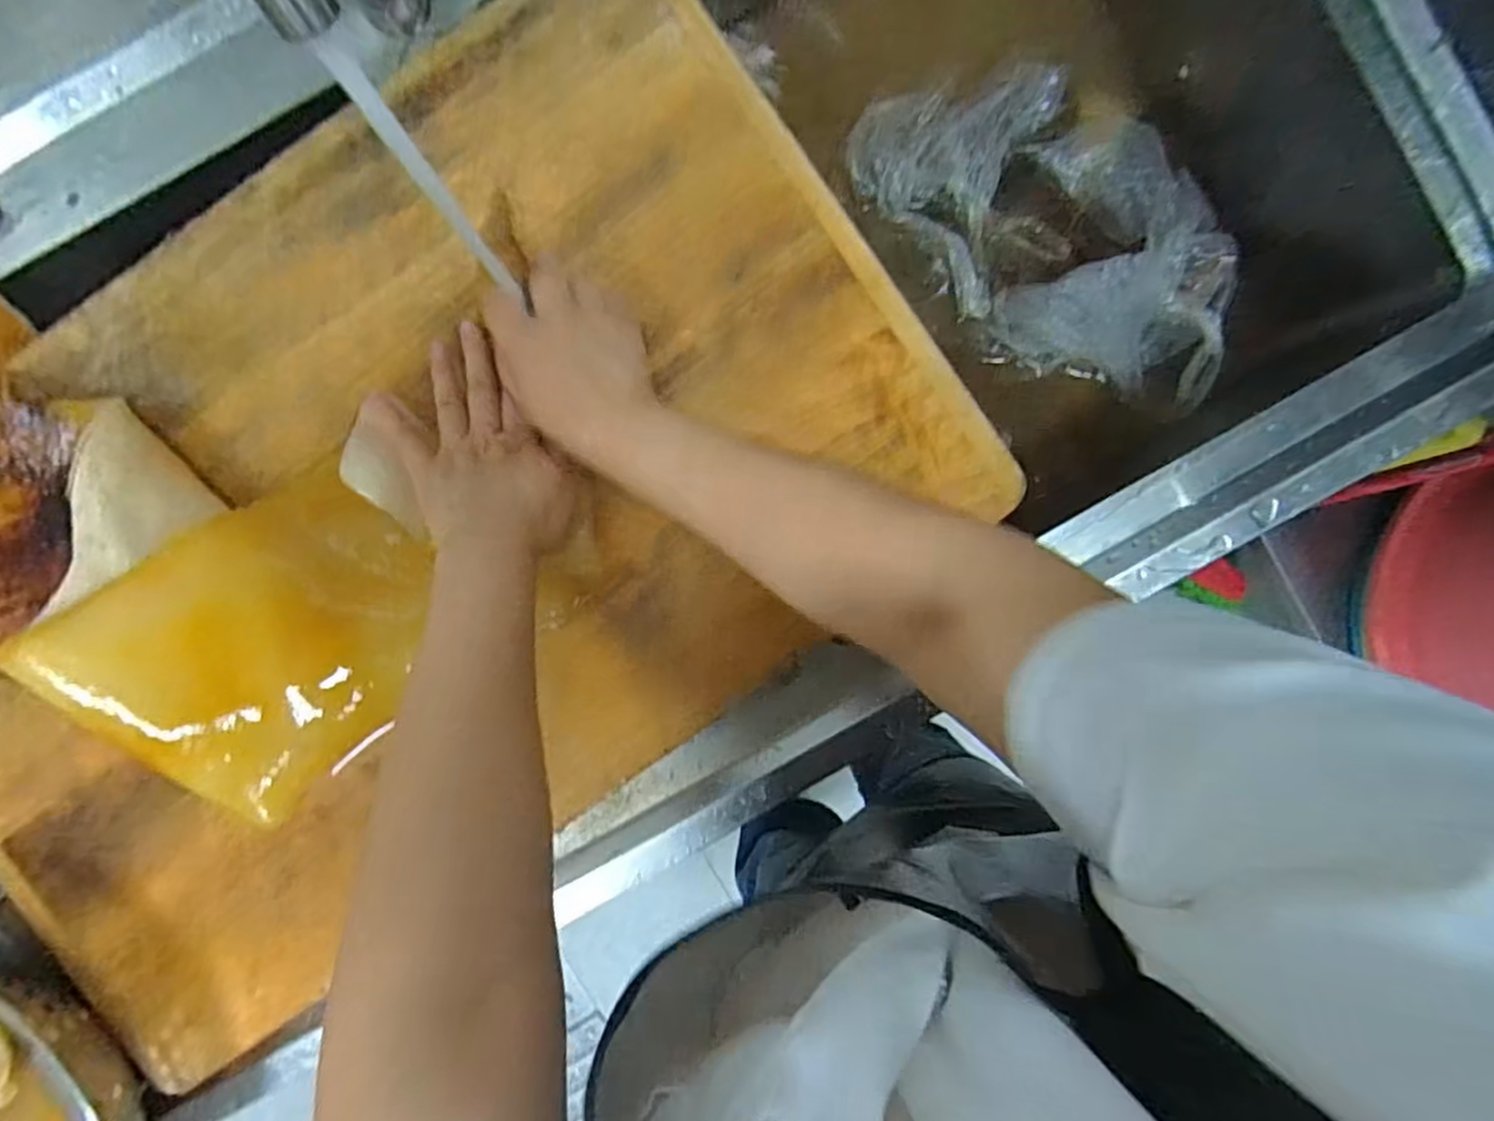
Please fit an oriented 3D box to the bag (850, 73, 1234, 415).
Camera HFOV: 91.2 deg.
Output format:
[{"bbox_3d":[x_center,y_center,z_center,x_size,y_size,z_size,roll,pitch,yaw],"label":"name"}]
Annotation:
[{"bbox_3d":[0.276,-0.285,0.625,0.213,0.069,0.366,-41,92,1],"label":"bag"}]

